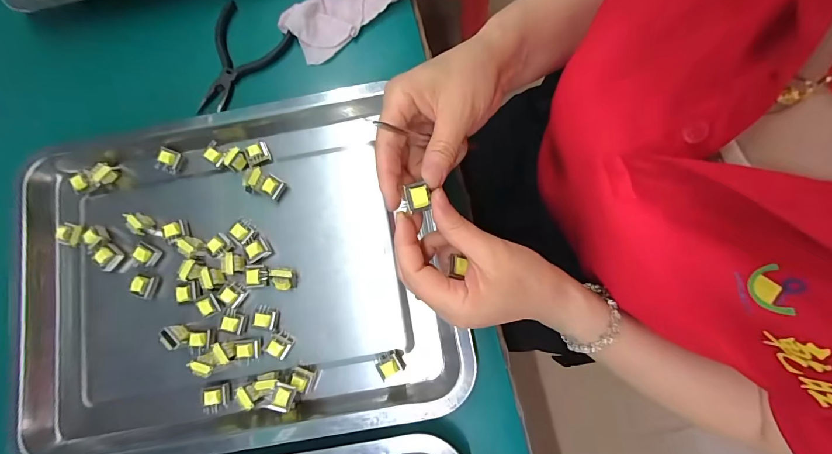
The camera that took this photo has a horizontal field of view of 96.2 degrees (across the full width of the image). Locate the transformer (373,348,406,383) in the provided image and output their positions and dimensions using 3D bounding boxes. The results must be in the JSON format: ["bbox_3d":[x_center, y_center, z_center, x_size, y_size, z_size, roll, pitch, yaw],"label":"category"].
[{"bbox_3d":[-0.022,0.115,0.315,0.025,0.016,0.019,-21,80,-3],"label":"transformer"}]

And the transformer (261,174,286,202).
[{"bbox_3d":[-0.130,-0.035,0.342,0.017,0.017,0.019,30,82,6],"label":"transformer"}]

